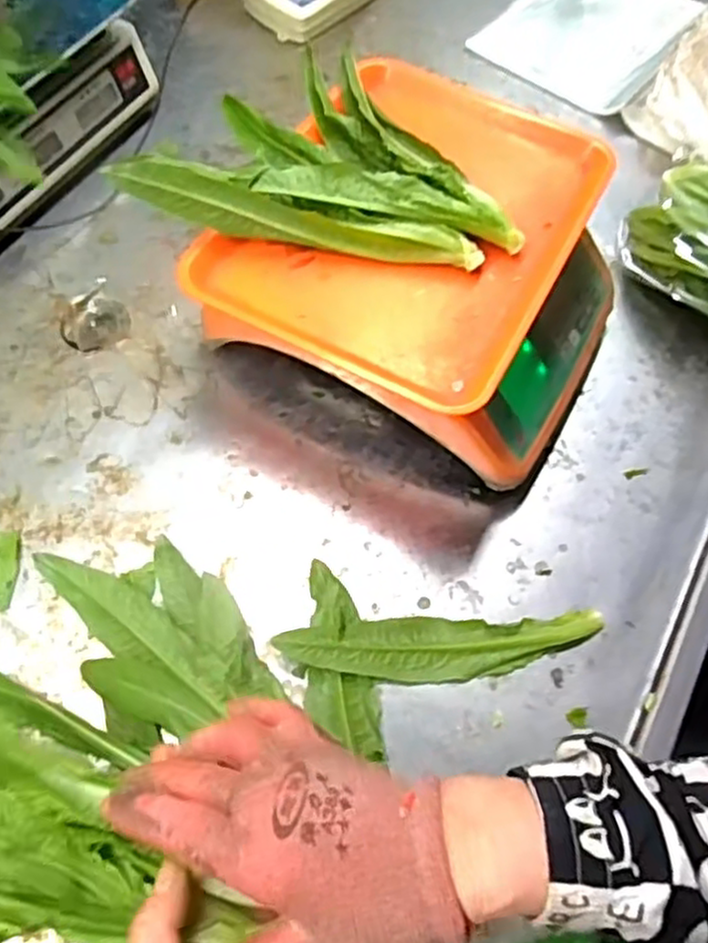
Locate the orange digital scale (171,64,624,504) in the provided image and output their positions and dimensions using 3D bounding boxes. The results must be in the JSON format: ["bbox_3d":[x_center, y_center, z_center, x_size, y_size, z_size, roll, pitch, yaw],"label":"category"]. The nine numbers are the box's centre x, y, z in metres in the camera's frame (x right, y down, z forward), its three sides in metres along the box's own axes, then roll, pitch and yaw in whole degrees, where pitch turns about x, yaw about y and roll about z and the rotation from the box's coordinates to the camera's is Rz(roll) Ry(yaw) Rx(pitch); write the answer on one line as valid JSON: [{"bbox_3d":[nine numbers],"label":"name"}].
[{"bbox_3d":[0.061,-0.154,0.584,0.275,0.134,0.277,27,66,9],"label":"orange digital scale"}]

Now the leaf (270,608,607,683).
[{"bbox_3d":[0.064,0.122,0.511,0.225,0.019,0.044,-1,64,-4],"label":"leaf"}]

